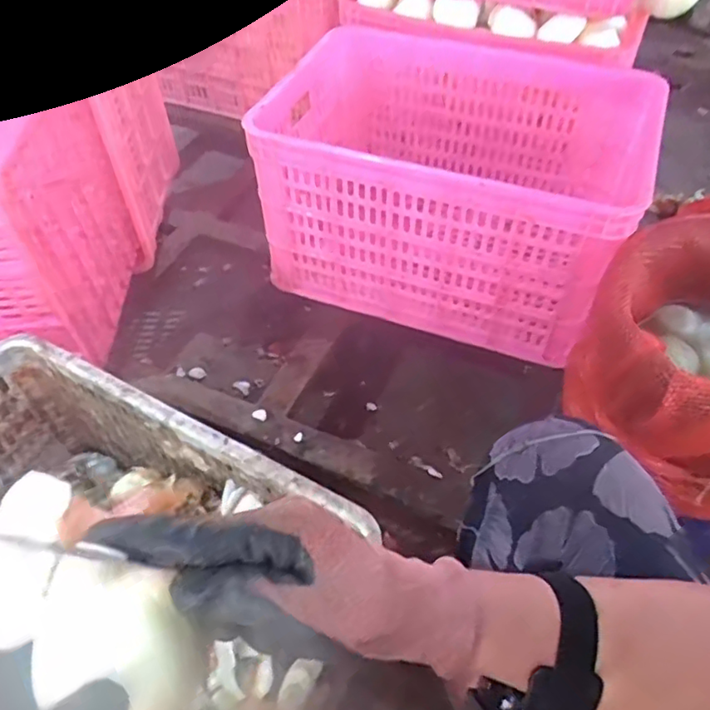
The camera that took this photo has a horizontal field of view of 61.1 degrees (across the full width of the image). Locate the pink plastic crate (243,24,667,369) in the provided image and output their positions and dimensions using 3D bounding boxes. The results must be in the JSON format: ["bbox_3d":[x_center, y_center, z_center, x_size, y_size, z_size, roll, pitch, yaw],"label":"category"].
[{"bbox_3d":[0.150,-0.263,0.939,0.504,0.287,0.386,18,51,13],"label":"pink plastic crate"}]

